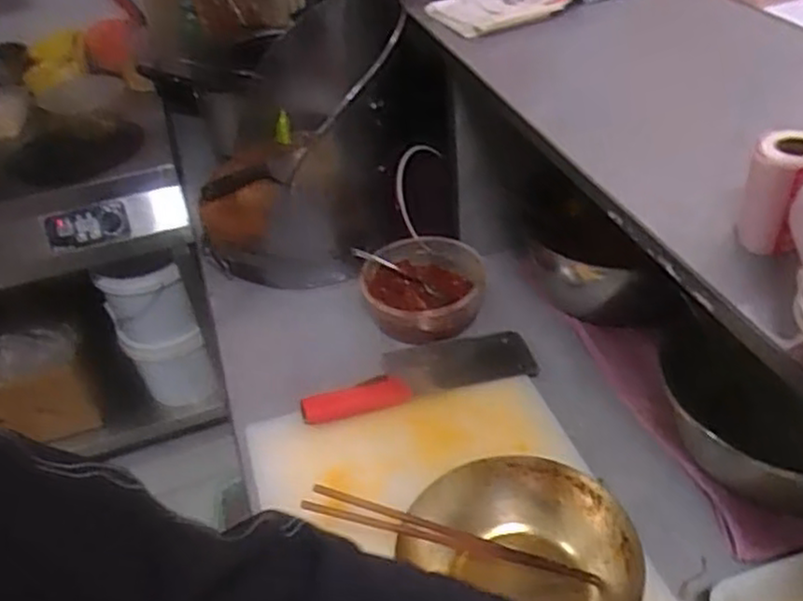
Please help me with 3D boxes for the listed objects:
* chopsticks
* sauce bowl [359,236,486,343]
[{"bbox_3d":[0.047,0.231,0.713,0.283,0.017,0.019,16,42,2],"label":"chopsticks"},{"bbox_3d":[0.033,-0.013,1.020,0.168,0.072,0.146,-11,40,-6],"label":"sauce bowl"}]

